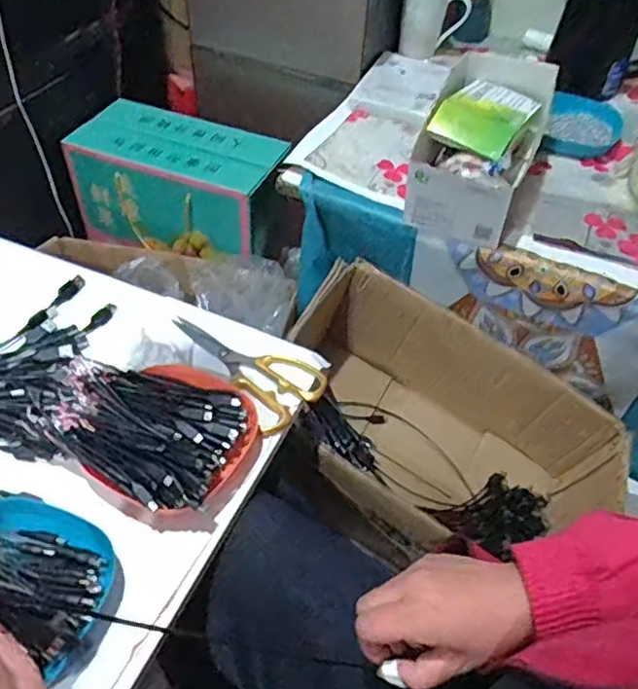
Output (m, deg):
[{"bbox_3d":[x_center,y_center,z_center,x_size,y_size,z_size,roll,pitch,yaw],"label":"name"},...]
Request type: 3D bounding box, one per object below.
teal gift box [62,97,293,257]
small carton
[{"bbox_3d":[-0.229,-0.262,1.060,0.321,0.161,0.163,17,49,11],"label":"teal gift box"},{"bbox_3d":[0.204,-0.254,0.805,0.129,0.109,0.255,21,65,14],"label":"small carton"}]

